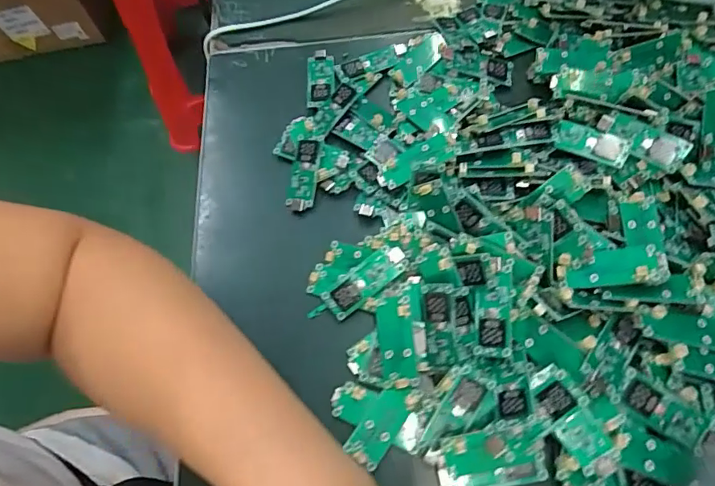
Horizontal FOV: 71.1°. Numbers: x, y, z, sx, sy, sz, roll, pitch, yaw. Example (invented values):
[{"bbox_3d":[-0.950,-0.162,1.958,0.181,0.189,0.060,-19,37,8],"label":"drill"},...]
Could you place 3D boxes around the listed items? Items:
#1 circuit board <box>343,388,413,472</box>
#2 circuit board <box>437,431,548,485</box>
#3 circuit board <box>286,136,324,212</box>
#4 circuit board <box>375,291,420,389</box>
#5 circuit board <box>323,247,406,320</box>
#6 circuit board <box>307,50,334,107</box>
[{"bbox_3d":[0.013,0.093,0.258,0.019,0.004,0.041,32,71,18],"label":"circuit board"},{"bbox_3d":[0.064,0.106,0.243,0.050,0.007,0.028,-14,101,4],"label":"circuit board"},{"bbox_3d":[-0.034,-0.045,0.321,0.017,0.006,0.048,9,82,6],"label":"circuit board"},{"bbox_3d":[0.020,0.052,0.268,0.020,0.006,0.048,-8,79,21],"label":"circuit board"},{"bbox_3d":[0.005,0.021,0.286,0.050,0.008,0.020,-32,66,-11],"label":"circuit board"},{"bbox_3d":[-0.026,-0.116,0.354,0.019,0.008,0.054,-3,64,3],"label":"circuit board"}]

